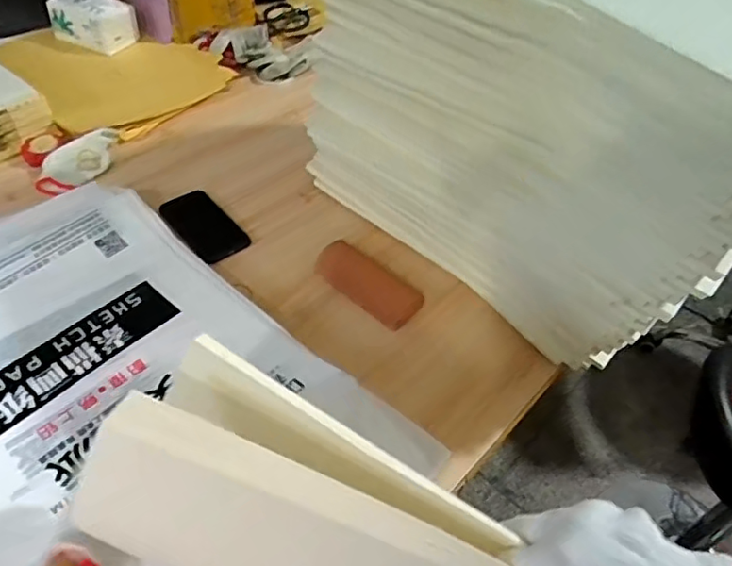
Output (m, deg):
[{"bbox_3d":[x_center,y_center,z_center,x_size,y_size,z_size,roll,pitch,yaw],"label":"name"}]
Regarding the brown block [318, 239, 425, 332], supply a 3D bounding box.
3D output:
[{"bbox_3d":[0.001,-0.004,0.813,0.161,0.030,0.062,33,52,22],"label":"brown block"}]

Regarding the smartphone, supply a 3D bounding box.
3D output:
[{"bbox_3d":[-0.249,-0.088,0.884,0.084,0.016,0.150,-26,55,-28],"label":"smartphone"}]

